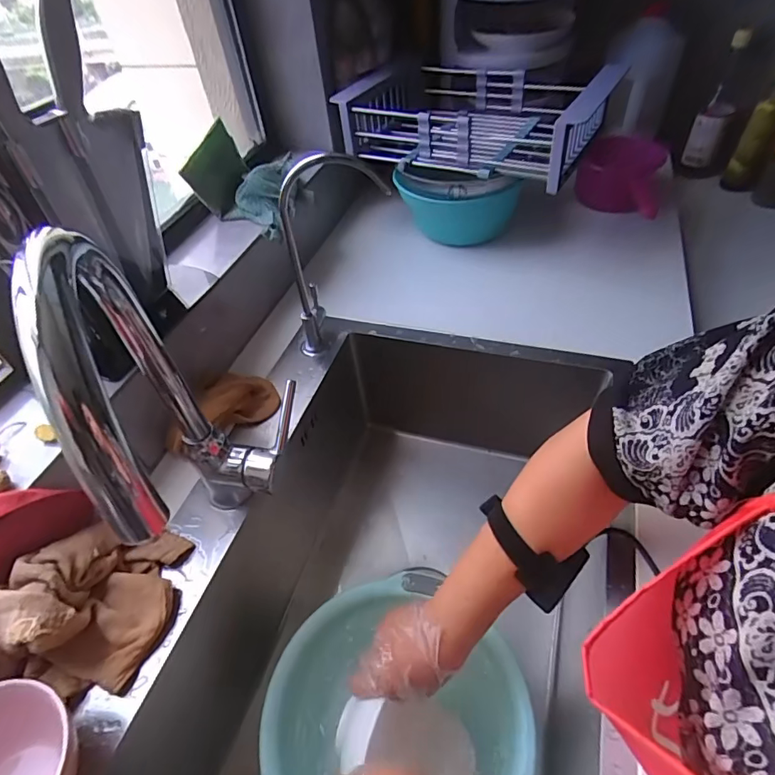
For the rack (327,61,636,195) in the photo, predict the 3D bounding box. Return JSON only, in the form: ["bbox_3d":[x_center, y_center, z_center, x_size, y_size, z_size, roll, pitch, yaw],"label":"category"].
[{"bbox_3d":[0.131,-0.424,0.735,0.390,0.113,0.225,28,55,27],"label":"rack"}]

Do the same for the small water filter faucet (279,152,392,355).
[{"bbox_3d":[-0.061,-0.156,0.591,0.130,0.260,0.053,-5,47,1],"label":"small water filter faucet"}]

